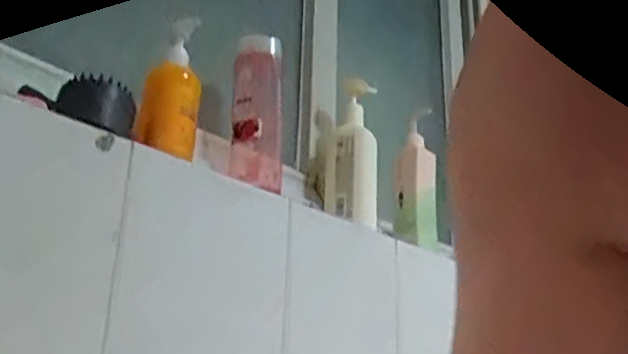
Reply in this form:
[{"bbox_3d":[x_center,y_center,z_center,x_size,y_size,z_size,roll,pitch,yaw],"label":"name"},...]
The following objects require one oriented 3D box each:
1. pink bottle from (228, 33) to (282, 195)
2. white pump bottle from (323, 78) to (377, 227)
[{"bbox_3d":[-0.069,-0.087,0.784,0.063,0.187,0.067,4,-21,-6],"label":"pink bottle"},{"bbox_3d":[0.053,-0.038,0.910,0.070,0.221,0.078,0,-21,4],"label":"white pump bottle"}]

